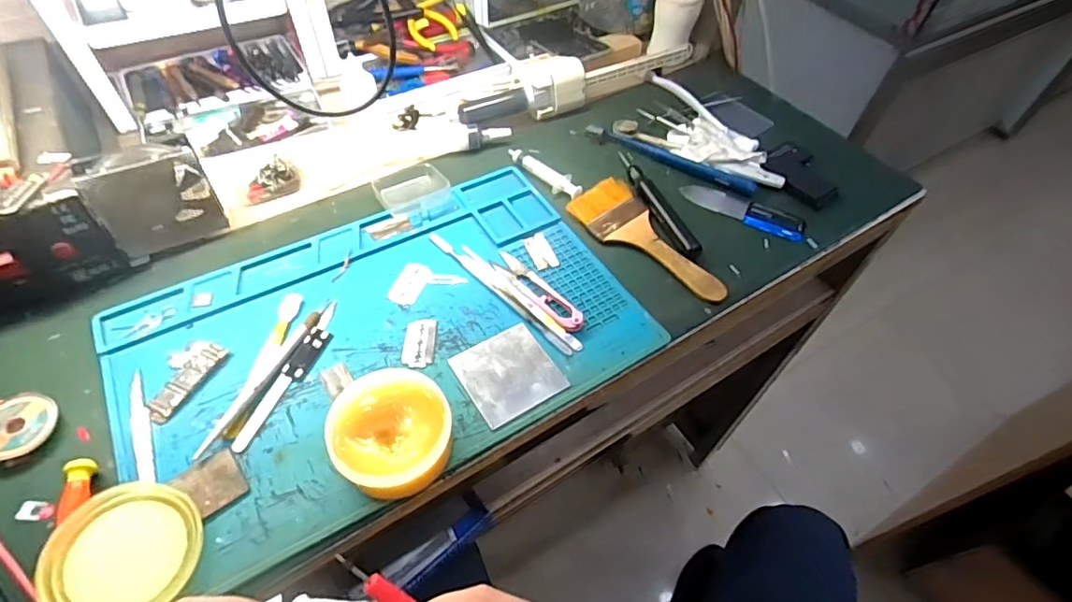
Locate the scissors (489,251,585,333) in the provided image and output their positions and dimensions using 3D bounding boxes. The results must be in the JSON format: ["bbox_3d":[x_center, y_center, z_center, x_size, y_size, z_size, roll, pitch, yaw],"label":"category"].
[{"bbox_3d":[0.000,-0.010,0.449,0.023,0.012,0.102,-32,62,-25],"label":"scissors"}]

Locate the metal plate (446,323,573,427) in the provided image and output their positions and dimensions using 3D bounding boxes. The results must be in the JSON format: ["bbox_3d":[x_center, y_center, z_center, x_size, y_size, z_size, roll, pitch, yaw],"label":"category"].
[{"bbox_3d":[-0.021,0.053,0.405,0.066,0.004,0.069,-25,59,-21],"label":"metal plate"}]

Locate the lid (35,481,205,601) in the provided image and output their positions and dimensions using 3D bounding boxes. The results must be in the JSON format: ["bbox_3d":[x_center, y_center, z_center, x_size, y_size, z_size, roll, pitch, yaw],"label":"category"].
[{"bbox_3d":[-0.238,0.145,0.312,0.074,0.019,0.079,2,53,-3],"label":"lid"}]

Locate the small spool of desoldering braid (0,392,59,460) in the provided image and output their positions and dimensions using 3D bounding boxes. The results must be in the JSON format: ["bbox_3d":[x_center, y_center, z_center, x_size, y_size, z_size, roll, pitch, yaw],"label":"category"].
[{"bbox_3d":[-0.348,0.083,0.360,0.043,0.012,0.045,10,53,3],"label":"small spool of desoldering braid"}]

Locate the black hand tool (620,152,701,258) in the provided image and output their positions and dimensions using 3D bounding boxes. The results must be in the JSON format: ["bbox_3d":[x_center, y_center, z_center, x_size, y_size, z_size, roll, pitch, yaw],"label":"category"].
[{"bbox_3d":[0.112,-0.098,0.519,0.024,0.009,0.147,-15,56,-15],"label":"black hand tool"}]

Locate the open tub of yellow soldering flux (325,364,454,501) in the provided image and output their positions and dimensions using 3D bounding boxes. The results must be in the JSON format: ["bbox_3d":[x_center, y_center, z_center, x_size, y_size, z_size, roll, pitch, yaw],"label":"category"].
[{"bbox_3d":[-0.092,0.087,0.347,0.072,0.045,0.069,2,53,-3],"label":"open tub of yellow soldering flux"}]

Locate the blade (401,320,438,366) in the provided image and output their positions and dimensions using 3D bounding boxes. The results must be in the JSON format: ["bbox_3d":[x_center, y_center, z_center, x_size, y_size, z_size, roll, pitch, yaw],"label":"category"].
[{"bbox_3d":[-0.090,0.033,0.418,0.023,0.004,0.042,2,53,-3],"label":"blade"}]

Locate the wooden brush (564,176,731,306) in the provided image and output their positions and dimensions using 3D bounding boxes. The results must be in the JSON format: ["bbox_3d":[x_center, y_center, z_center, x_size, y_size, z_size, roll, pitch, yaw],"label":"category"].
[{"bbox_3d":[0.099,-0.054,0.491,0.066,0.009,0.165,-25,59,-21],"label":"wooden brush"}]

